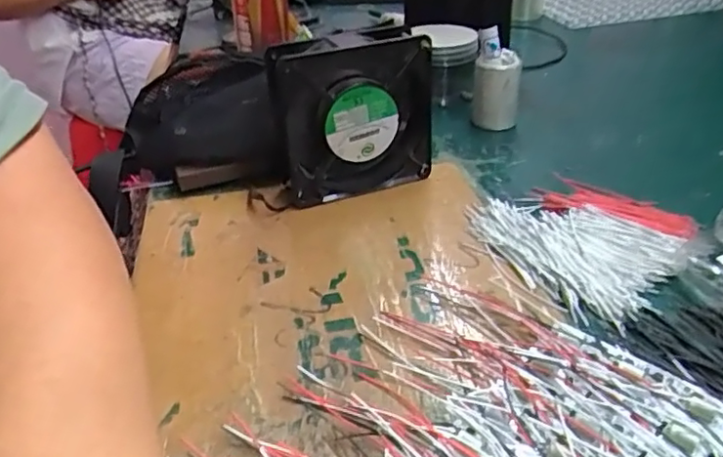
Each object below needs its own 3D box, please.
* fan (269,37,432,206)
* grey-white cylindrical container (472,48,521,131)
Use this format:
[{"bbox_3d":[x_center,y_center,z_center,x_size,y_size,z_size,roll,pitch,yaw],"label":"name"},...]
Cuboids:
[{"bbox_3d":[-0.003,-0.088,0.471,0.121,0.122,0.042,-13,34,-11],"label":"fan"},{"bbox_3d":[0.123,-0.122,0.557,0.039,0.065,0.045,4,34,13],"label":"grey-white cylindrical container"}]

